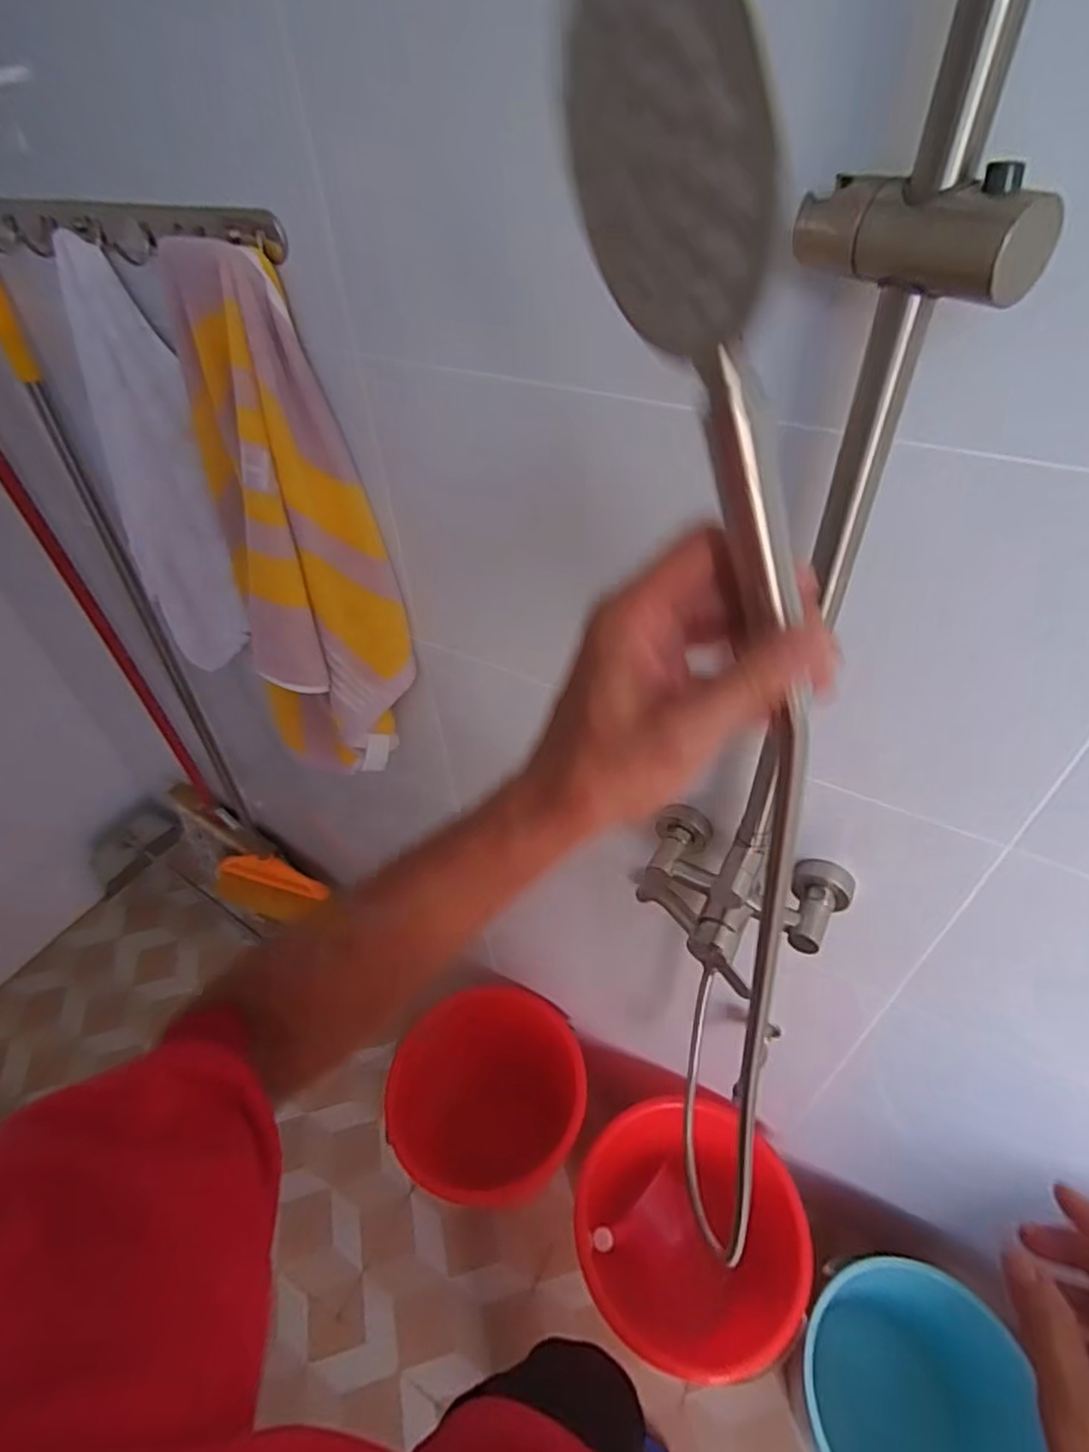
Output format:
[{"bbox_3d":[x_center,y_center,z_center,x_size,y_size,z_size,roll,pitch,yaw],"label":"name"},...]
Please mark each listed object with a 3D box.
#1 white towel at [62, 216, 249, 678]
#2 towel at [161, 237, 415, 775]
[{"bbox_3d":[-0.409,-0.245,0.729,0.120,0.412,0.070,-27,50,-21],"label":"white towel"},{"bbox_3d":[-0.244,-0.156,0.695,0.167,0.520,0.123,-19,48,-14],"label":"towel"}]

